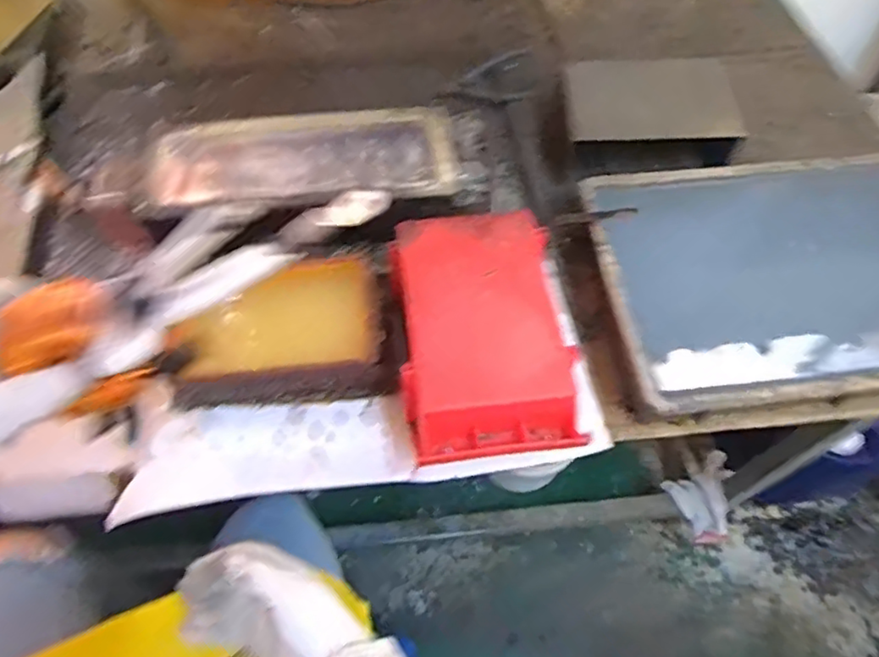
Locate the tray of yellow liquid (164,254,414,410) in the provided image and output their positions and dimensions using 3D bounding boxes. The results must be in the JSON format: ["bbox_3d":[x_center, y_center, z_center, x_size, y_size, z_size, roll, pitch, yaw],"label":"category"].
[{"bbox_3d":[-0.158,0.001,0.624,0.232,0.066,0.137,-8,60,-5],"label":"tray of yellow liquid"}]

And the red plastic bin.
[{"bbox_3d":[0.037,0.005,0.576,0.150,0.066,0.238,-6,60,-4],"label":"red plastic bin"}]

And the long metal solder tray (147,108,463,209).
[{"bbox_3d":[-0.149,-0.194,0.693,0.336,0.024,0.131,-2,59,-2],"label":"long metal solder tray"}]

